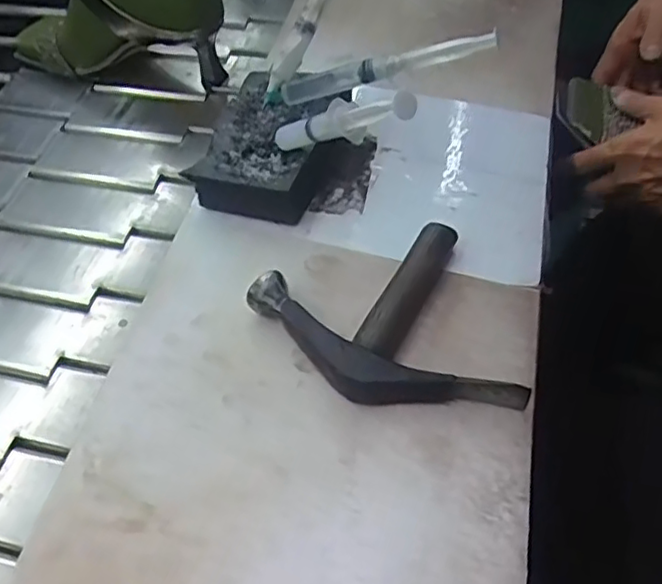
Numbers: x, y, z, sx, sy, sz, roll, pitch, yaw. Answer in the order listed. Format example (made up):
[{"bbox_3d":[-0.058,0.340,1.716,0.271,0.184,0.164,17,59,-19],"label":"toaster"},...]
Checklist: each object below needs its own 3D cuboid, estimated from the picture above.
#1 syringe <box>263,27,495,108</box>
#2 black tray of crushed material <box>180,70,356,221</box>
[{"bbox_3d":[0.032,-0.158,0.463,0.168,0.023,0.022,-8,50,20],"label":"syringe"},{"bbox_3d":[-0.043,-0.110,0.479,0.088,0.039,0.120,17,55,13],"label":"black tray of crushed material"}]

